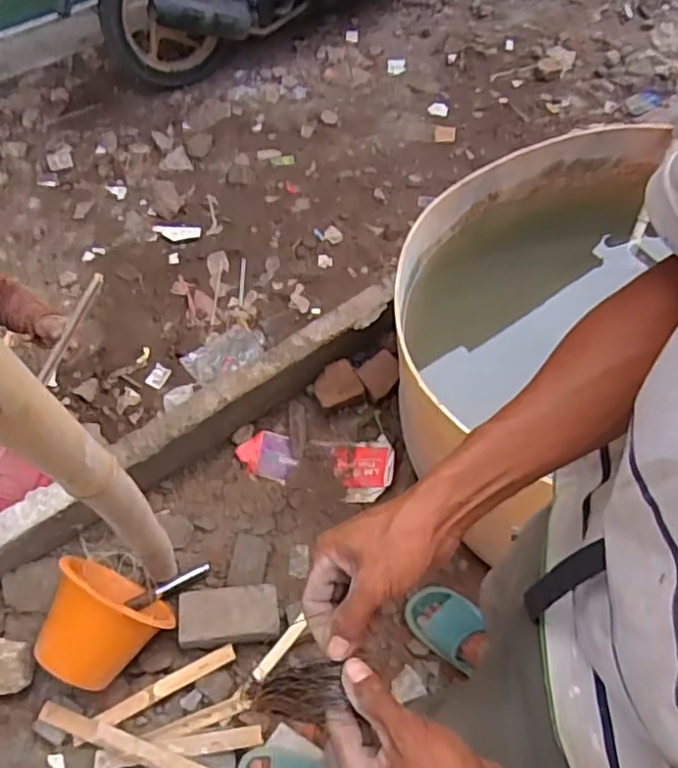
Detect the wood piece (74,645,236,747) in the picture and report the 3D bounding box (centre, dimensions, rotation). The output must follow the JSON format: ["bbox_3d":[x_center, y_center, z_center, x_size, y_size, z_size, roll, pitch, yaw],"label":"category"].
[{"bbox_3d":[-0.361,0.609,1.252,0.326,0.012,0.033,-25,66,-14],"label":"wood piece"}]

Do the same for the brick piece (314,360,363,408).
[{"bbox_3d":[-0.005,0.000,1.561,0.117,0.041,0.100,-25,66,-14],"label":"brick piece"}]

